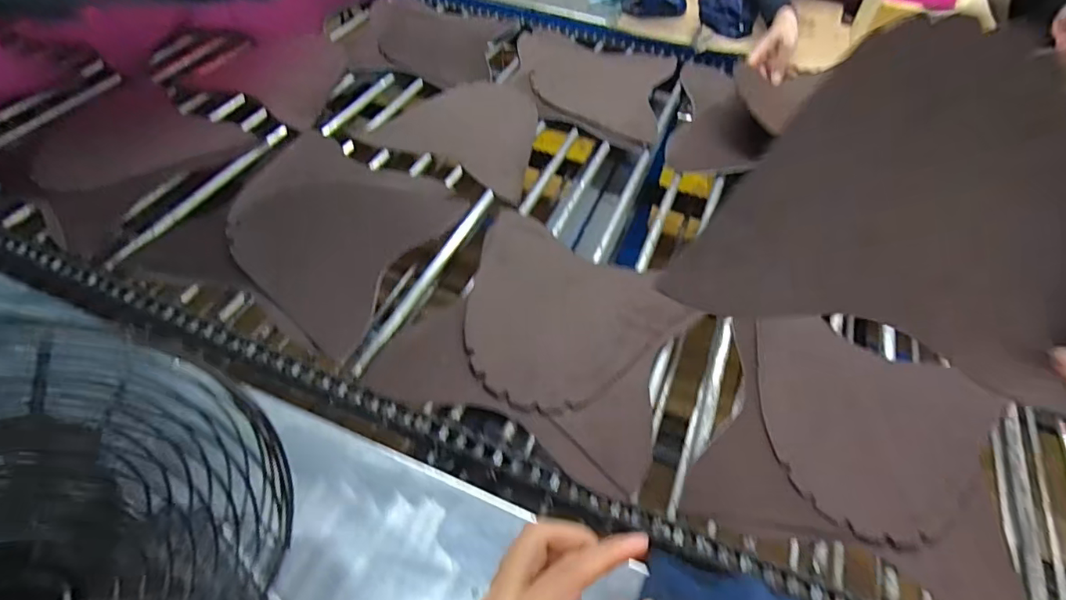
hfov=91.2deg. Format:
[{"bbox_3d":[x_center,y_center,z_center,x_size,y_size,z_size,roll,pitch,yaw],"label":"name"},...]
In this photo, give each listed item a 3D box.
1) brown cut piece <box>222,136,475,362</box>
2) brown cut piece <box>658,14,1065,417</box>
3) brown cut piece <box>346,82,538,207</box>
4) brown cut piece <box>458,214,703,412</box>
[{"bbox_3d":[-0.256,-0.106,0.658,0.302,0.025,0.268,28,57,18],"label":"brown cut piece"},{"bbox_3d":[0.238,-0.070,0.333,0.236,0.018,0.212,16,94,8],"label":"brown cut piece"},{"bbox_3d":[-0.093,-0.269,0.816,0.272,0.015,0.226,25,60,19],"label":"brown cut piece"},{"bbox_3d":[0.022,0.010,0.575,0.251,0.032,0.222,25,56,16],"label":"brown cut piece"}]

